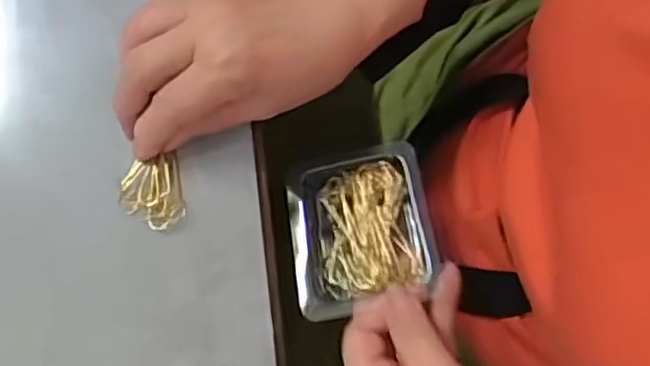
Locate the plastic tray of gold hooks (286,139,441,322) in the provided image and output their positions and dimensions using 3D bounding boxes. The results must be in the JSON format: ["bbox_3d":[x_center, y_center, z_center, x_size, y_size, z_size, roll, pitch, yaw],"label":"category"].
[{"bbox_3d":[0.018,0.024,0.375,0.076,0.032,0.087,-11,79,-4],"label":"plastic tray of gold hooks"}]

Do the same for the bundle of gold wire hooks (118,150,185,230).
[{"bbox_3d":[-0.093,0.007,0.359,0.033,0.007,0.037,-11,79,-4],"label":"bundle of gold wire hooks"}]

